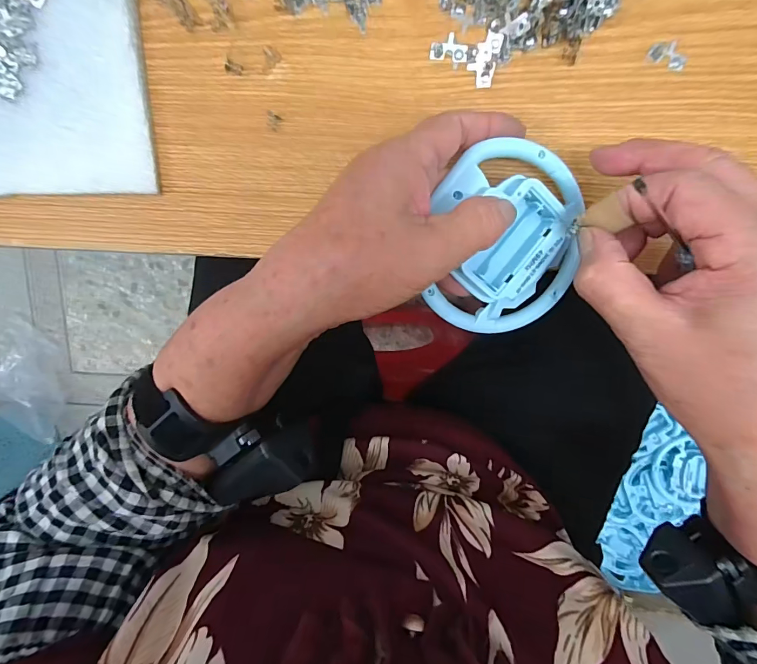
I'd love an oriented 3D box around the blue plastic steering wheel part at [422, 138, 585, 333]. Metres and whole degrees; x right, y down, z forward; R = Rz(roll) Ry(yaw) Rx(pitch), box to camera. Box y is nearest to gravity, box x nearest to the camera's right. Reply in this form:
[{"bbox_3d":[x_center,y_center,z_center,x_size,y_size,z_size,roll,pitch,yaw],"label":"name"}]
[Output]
[{"bbox_3d":[0.071,-0.049,0.226,0.081,0.032,0.099,4,99,3],"label":"blue plastic steering wheel part"}]

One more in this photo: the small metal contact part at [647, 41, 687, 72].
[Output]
[{"bbox_3d":[0.160,-0.153,0.225,0.021,0.004,0.013,28,100,-1],"label":"small metal contact part"}]

